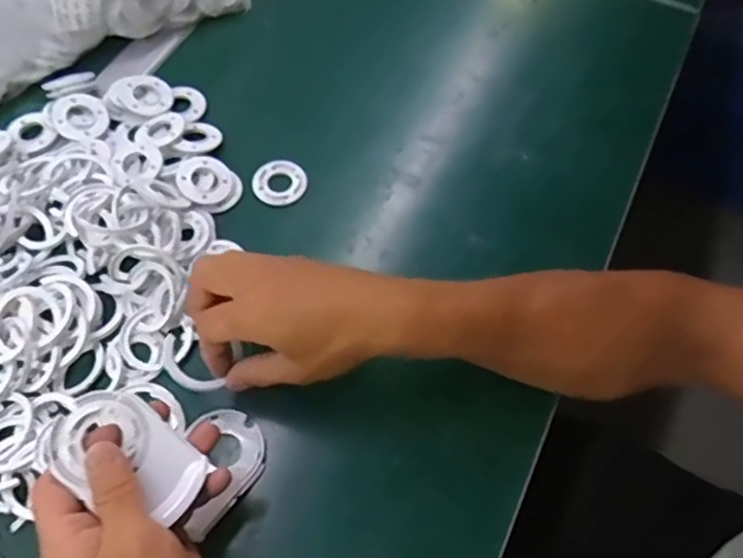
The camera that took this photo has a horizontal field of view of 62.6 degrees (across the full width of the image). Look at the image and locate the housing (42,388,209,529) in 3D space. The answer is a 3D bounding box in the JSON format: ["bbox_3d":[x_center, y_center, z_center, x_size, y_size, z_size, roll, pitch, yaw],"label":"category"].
[{"bbox_3d":[-0.137,0.100,0.342,0.081,0.005,0.054,43,69,-5],"label":"housing"}]

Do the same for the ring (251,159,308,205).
[{"bbox_3d":[-0.078,-0.081,0.517,0.045,0.008,0.041,0,62,0],"label":"ring"}]

